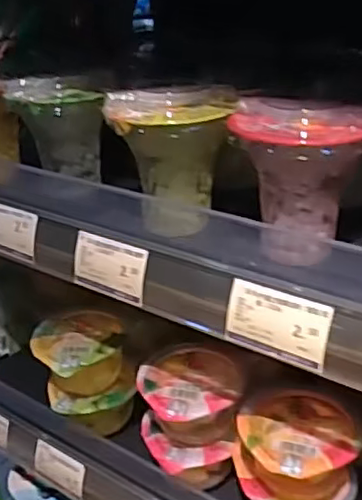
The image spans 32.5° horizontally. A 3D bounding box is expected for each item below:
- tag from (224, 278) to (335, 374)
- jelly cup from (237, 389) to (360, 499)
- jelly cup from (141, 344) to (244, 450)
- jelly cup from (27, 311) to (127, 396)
[{"bbox_3d":[0.058,0.045,0.375,0.067,0.040,0.005,16,10,33],"label":"tag"},{"bbox_3d":[0.087,0.155,0.465,0.083,0.057,0.082,-2,25,1],"label":"jelly cup"},{"bbox_3d":[0.008,0.130,0.525,0.079,0.063,0.089,-2,25,-1],"label":"jelly cup"},{"bbox_3d":[-0.095,0.102,0.587,0.080,0.058,0.089,-11,27,-19],"label":"jelly cup"}]

